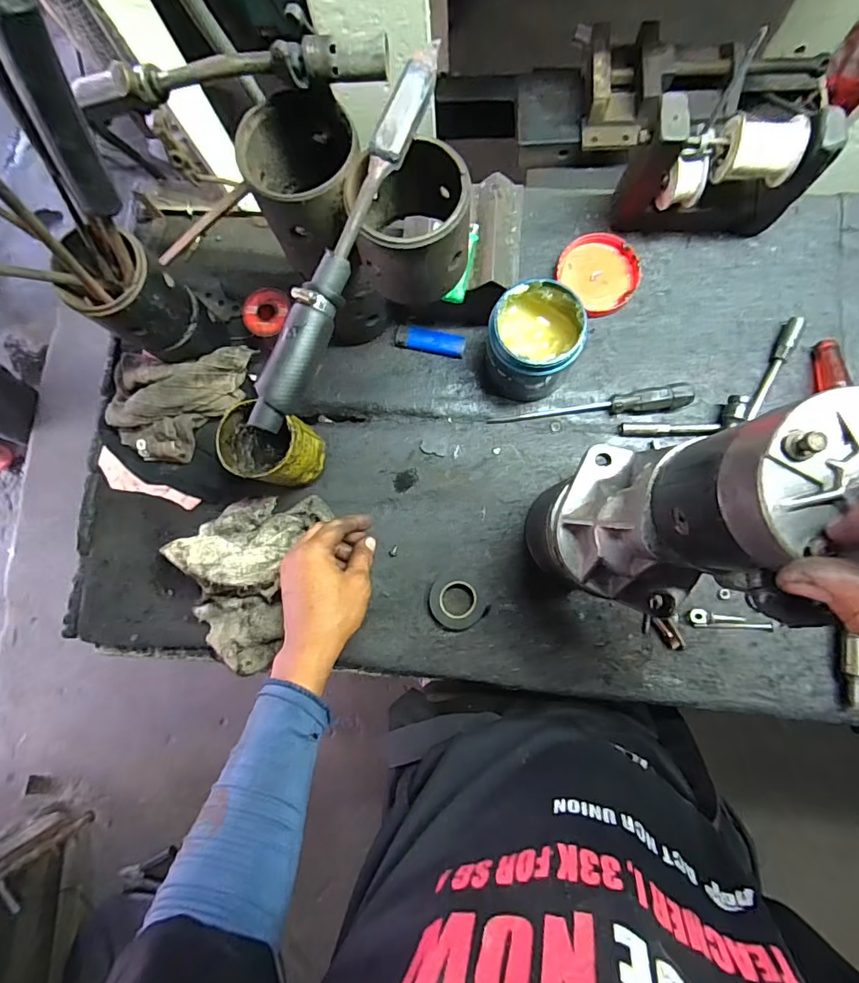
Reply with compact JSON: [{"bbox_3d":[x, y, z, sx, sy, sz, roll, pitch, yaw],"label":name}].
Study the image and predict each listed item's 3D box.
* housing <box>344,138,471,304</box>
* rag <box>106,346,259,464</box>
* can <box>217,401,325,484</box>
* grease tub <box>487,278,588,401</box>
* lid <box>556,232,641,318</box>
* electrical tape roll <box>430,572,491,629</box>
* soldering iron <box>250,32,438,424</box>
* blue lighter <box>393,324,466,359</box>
[{"bbox_3d":[-0.012,-0.208,0.369,0.085,0.075,0.098,5,82,5],"label":"housing"},{"bbox_3d":[-0.281,-0.094,0.544,0.171,0.067,0.112,-9,81,3],"label":"rag"},{"bbox_3d":[-0.158,-0.039,0.505,0.072,0.115,0.068,-1,82,4],"label":"can"},{"bbox_3d":[0.104,-0.149,0.496,0.084,0.097,0.087,-1,82,4],"label":"grease tub"},{"bbox_3d":[0.193,-0.250,0.549,0.080,0.011,0.089,-40,81,-2],"label":"lid"},{"bbox_3d":[0.032,0.117,0.520,0.061,0.014,0.059,-1,82,4],"label":"electrical tape roll"},{"bbox_3d":[-0.057,-0.168,0.324,0.024,0.030,0.270,23,84,7],"label":"soldering iron"},{"bbox_3d":[0.000,-0.172,0.552,0.081,0.009,0.025,11,83,6],"label":"blue lighter"}]

